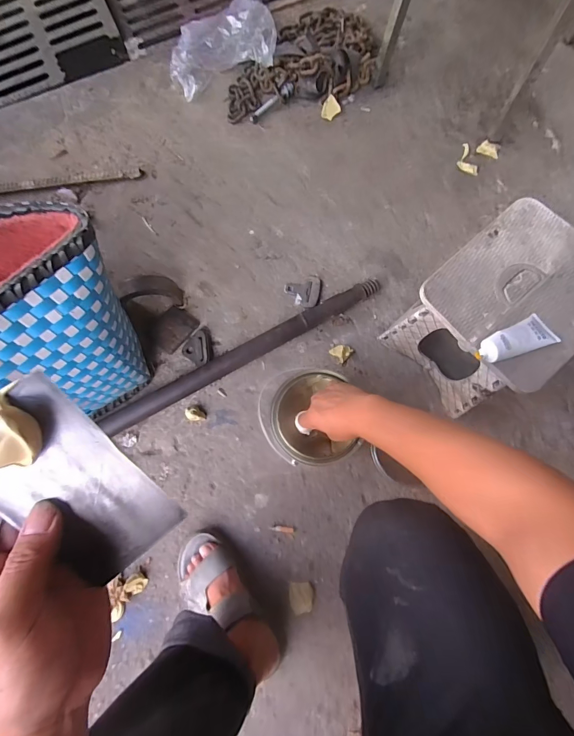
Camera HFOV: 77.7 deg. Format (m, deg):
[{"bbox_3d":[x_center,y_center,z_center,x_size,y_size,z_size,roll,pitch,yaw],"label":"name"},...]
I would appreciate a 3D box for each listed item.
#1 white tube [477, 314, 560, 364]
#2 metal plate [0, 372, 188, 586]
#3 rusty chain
[{"bbox_3d":[0.335,-0.044,0.518,0.119,0.030,0.047,-18,78,-3],"label":"white tube"},{"bbox_3d":[-0.131,0.073,0.217,0.072,0.006,0.125,-40,106,-4],"label":"metal plate"},{"bbox_3d":[0.033,-0.776,0.898,0.419,0.075,0.240,-19,76,-4],"label":"rusty chain"}]

